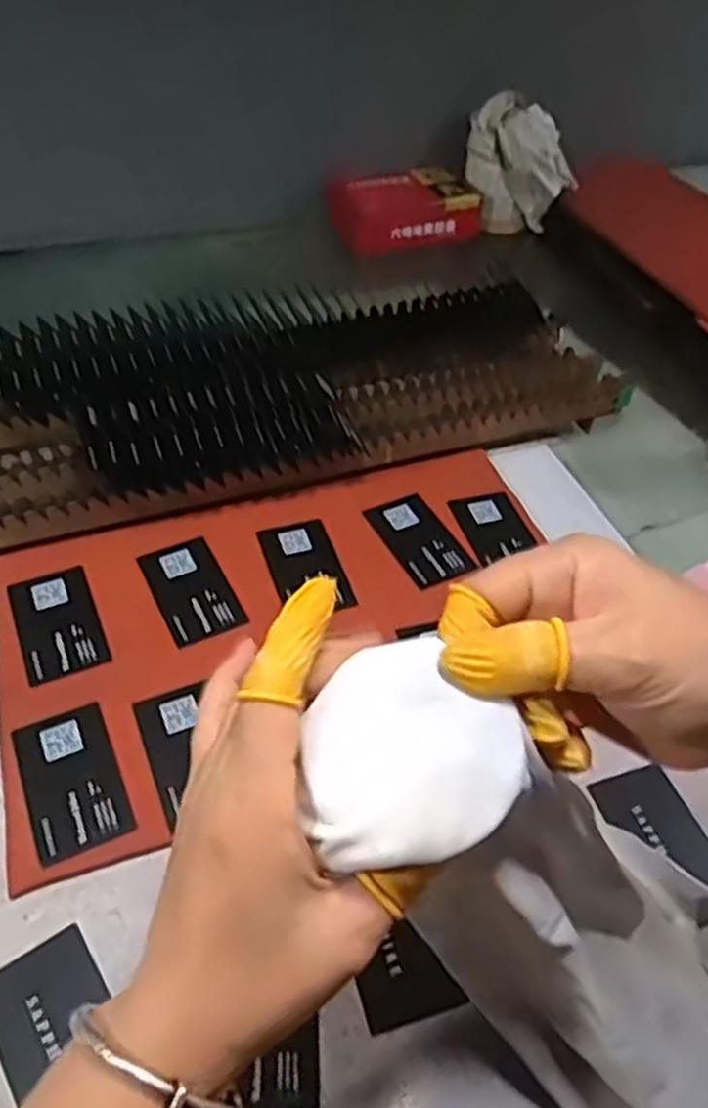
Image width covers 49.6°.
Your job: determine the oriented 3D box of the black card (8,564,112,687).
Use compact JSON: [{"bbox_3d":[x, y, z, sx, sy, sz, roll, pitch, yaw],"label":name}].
[{"bbox_3d":[-0.192,0.044,0.497,0.049,0.004,0.083,-19,52,-19],"label":"black card"}]

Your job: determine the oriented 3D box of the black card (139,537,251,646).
[{"bbox_3d":[-0.111,0.024,0.523,0.049,0.004,0.084,-21,52,-20],"label":"black card"}]

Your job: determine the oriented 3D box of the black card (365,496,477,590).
[{"bbox_3d":[0.048,-0.011,0.568,0.049,0.004,0.086,-20,52,-20],"label":"black card"}]

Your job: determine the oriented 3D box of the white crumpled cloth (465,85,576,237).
[{"bbox_3d":[0.201,-0.461,0.921,0.099,0.124,0.123,-14,50,-15],"label":"white crumpled cloth"}]

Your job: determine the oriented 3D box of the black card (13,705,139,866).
[{"bbox_3d":[-0.157,0.125,0.427,0.049,0.006,0.085,-20,52,-20],"label":"black card"}]

